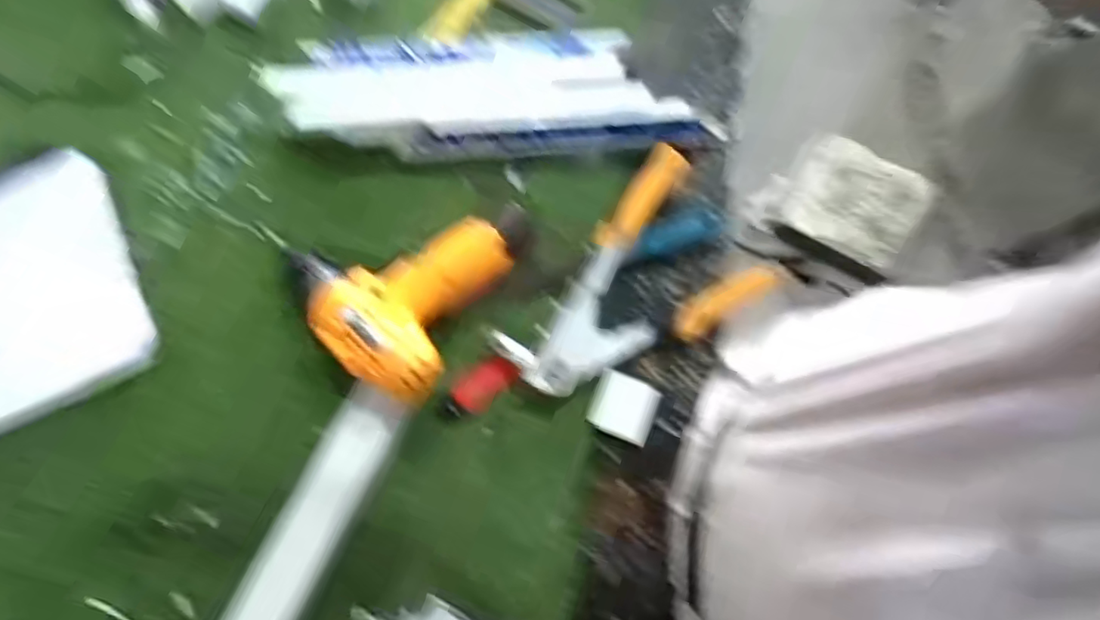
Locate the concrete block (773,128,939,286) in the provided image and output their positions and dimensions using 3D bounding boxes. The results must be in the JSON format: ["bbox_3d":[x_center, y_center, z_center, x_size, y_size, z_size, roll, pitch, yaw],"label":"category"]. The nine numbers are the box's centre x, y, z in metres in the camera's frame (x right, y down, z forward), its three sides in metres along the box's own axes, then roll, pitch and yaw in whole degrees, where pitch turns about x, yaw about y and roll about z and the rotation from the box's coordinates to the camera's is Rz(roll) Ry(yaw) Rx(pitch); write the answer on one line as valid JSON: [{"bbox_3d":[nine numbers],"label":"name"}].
[{"bbox_3d":[0.752,-0.263,1.497,0.312,0.097,0.306,30,79,7],"label":"concrete block"}]

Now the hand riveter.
[{"bbox_3d":[0.082,-0.010,0.532,0.157,0.052,0.236,40,78,12],"label":"hand riveter"}]

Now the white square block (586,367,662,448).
[{"bbox_3d":[0.065,0.085,0.520,0.055,0.014,0.052,21,75,7],"label":"white square block"}]

